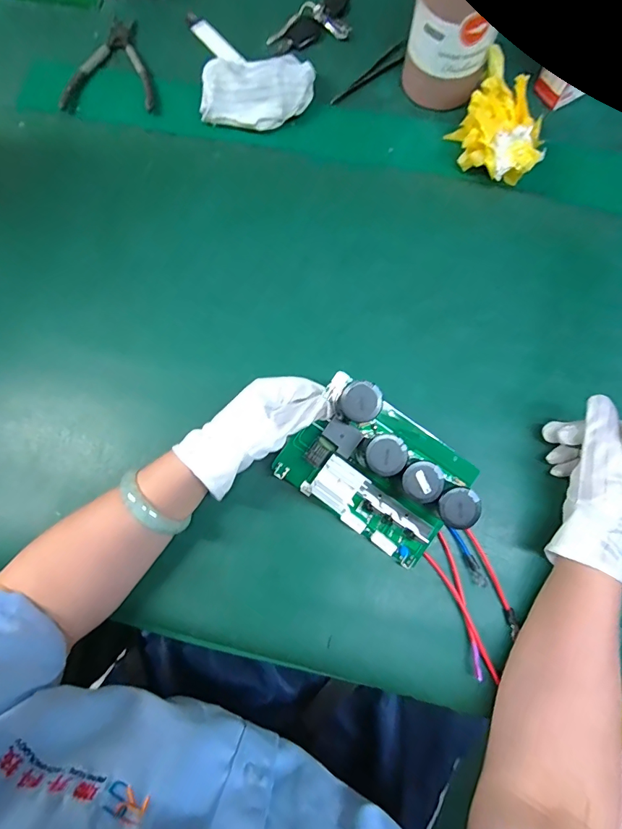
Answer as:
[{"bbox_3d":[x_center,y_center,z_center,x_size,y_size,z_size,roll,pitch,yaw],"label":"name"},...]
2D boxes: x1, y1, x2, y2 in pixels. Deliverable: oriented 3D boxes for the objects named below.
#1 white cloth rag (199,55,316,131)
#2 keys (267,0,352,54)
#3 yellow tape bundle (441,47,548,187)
[{"bbox_3d":[-0.061,-0.369,0.481,0.128,0.031,0.080,-5,78,0],"label":"white cloth rag"},{"bbox_3d":[0.018,-0.486,0.513,0.136,0.018,0.064,-41,80,-7],"label":"keys"},{"bbox_3d":[0.205,-0.307,0.453,0.098,0.059,0.107,0,78,1],"label":"yellow tape bundle"}]

